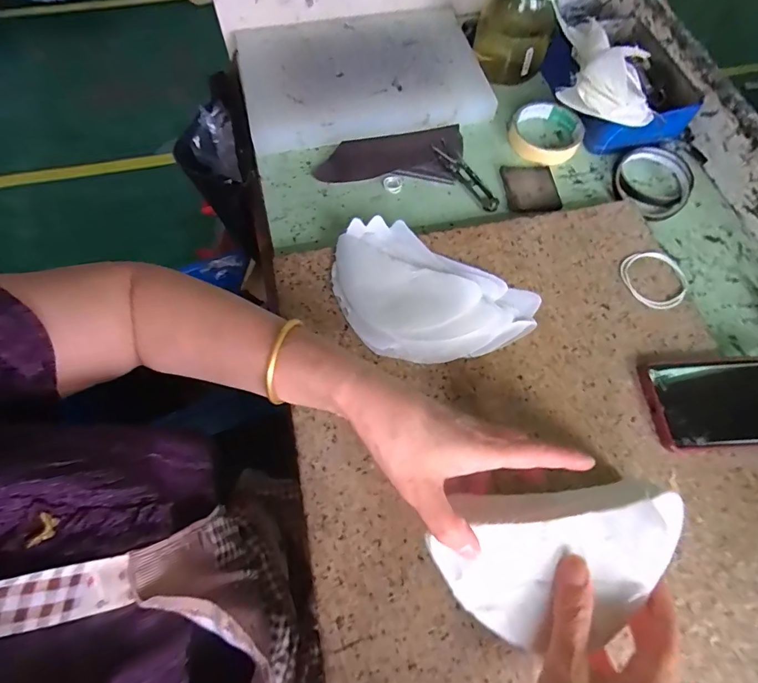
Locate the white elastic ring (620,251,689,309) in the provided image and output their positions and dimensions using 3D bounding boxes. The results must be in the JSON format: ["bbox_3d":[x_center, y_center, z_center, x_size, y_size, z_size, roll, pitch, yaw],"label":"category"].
[{"bbox_3d":[0.274,-0.065,0.416,0.063,0.004,0.074,40,70,16],"label":"white elastic ring"}]

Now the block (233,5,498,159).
[{"bbox_3d":[-0.025,-0.347,0.543,0.292,0.027,0.222,-14,66,-8],"label":"block"}]

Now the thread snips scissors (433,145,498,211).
[{"bbox_3d":[0.100,-0.193,0.488,0.023,0.009,0.113,-30,69,-14],"label":"thread snips scissors"}]

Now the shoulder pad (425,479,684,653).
[{"bbox_3d":[0.105,0.130,0.247,0.138,0.031,0.080,-4,65,-3],"label":"shoulder pad"}]

